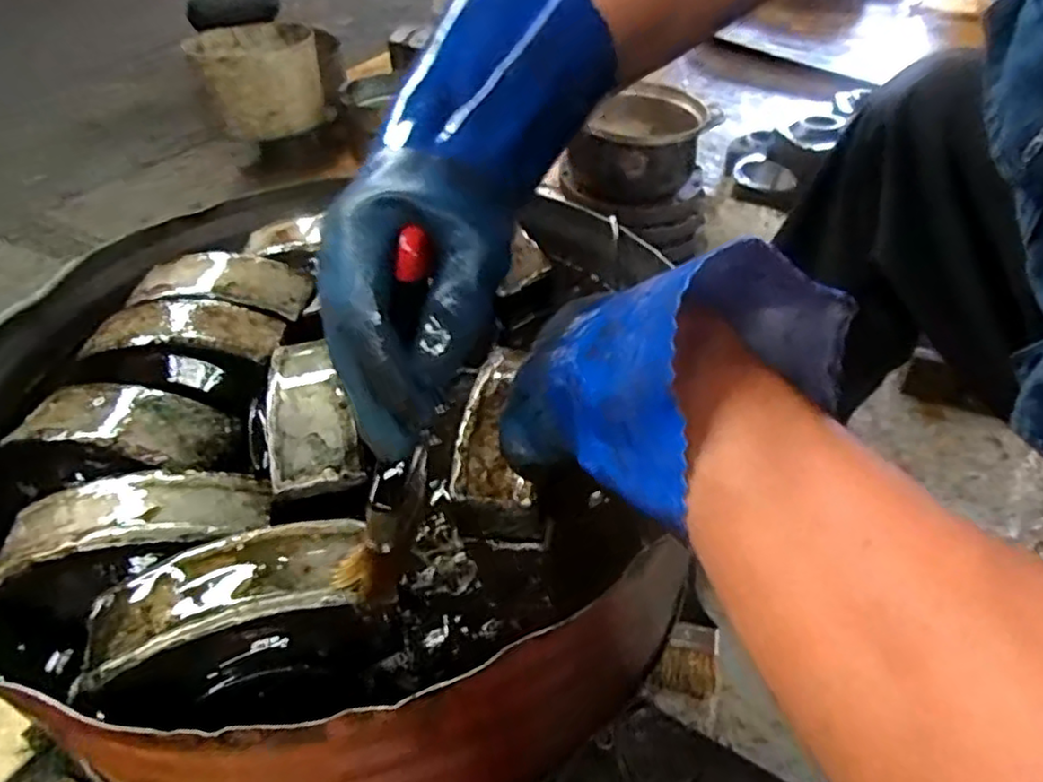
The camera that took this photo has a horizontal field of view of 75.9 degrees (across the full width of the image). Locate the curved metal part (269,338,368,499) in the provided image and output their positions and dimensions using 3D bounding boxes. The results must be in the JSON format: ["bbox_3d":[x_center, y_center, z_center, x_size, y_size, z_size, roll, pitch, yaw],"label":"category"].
[{"bbox_3d":[-0.156,0.007,0.500,0.064,0.032,0.161,-13,46,-12],"label":"curved metal part"}]

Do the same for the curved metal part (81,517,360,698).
[{"bbox_3d":[-0.162,0.106,0.368,0.144,0.018,0.062,-14,46,-13],"label":"curved metal part"}]

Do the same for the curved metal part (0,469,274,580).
[{"bbox_3d":[-0.241,0.077,0.418,0.152,0.025,0.057,-7,45,-7],"label":"curved metal part"}]

